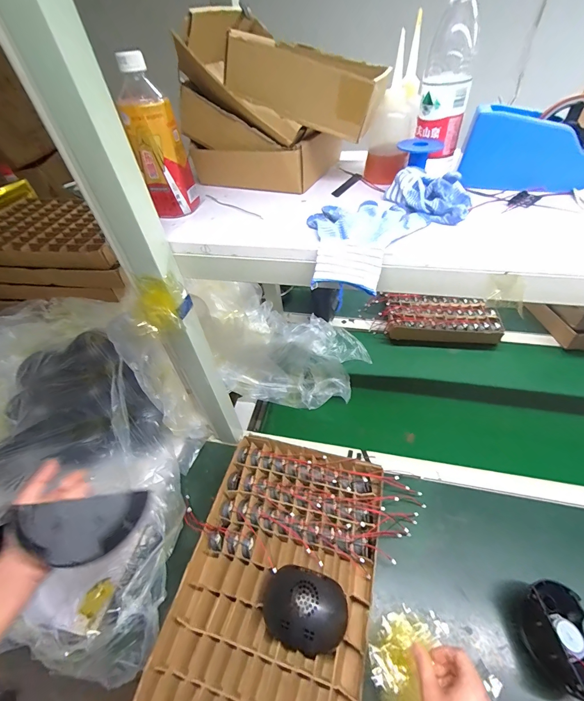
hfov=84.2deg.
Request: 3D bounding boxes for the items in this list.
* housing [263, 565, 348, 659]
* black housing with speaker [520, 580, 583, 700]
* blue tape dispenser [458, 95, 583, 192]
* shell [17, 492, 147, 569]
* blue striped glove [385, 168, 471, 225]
[{"bbox_3d":[0.018,0.390,0.490,0.127,0.075,0.095,10,49,15],"label":"housing"},{"bbox_3d":[0.397,0.427,0.480,0.094,0.071,0.130,-3,47,4],"label":"black housing with speaker"},{"bbox_3d":[0.342,-0.279,0.451,0.196,0.096,0.054,11,50,16],"label":"blue tape dispenser"},{"bbox_3d":[-0.222,0.194,0.355,0.117,0.040,0.065,-2,81,-16],"label":"shell"},{"bbox_3d":[0.178,-0.209,0.427,0.112,0.043,0.087,15,51,19],"label":"blue striped glove"}]

